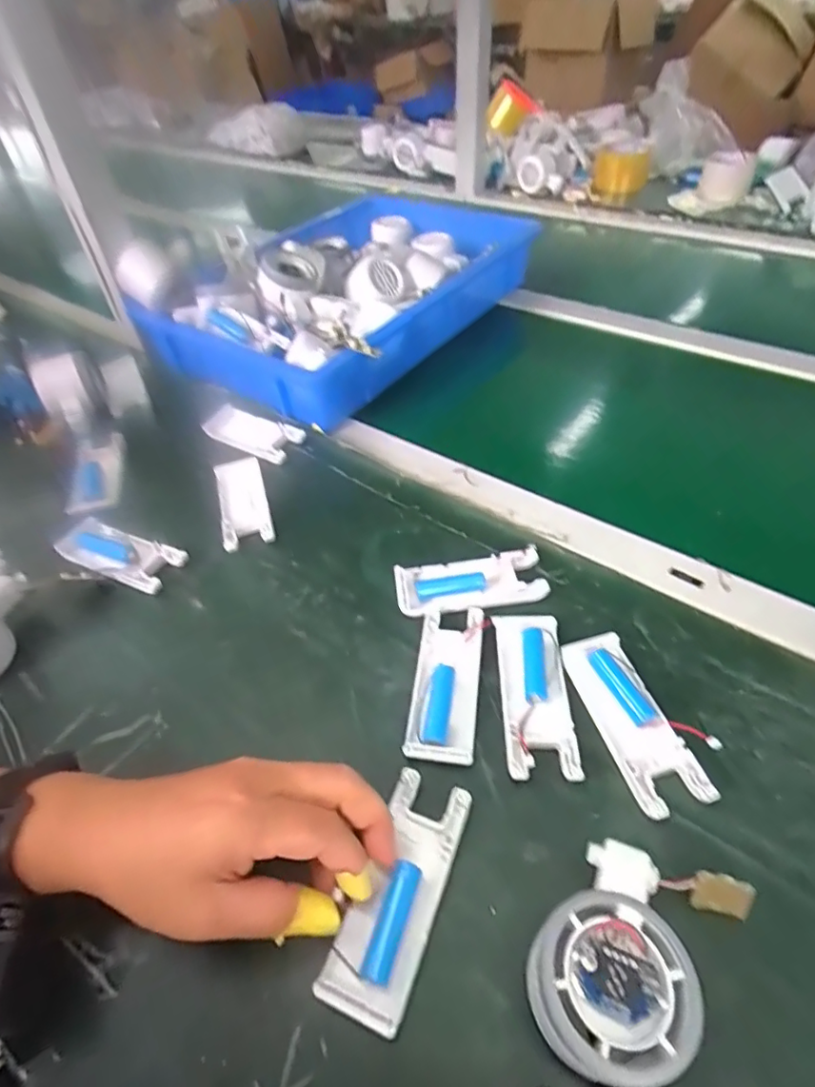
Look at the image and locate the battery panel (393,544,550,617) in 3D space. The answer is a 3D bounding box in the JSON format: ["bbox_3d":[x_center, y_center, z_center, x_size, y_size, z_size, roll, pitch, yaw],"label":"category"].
[{"bbox_3d":[0.045,0.029,0.401,0.107,0.012,0.043,-6,47,-1],"label":"battery panel"}]

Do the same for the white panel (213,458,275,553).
[{"bbox_3d":[-0.142,-0.035,0.469,0.039,0.018,0.098,-16,48,-10],"label":"white panel"}]

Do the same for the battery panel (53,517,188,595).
[{"bbox_3d":[-0.232,0.010,0.439,0.106,0.015,0.042,18,51,20],"label":"battery panel"}]

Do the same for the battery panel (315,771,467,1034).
[{"bbox_3d":[-0.003,0.170,0.269,0.040,0.013,0.105,16,49,19],"label":"battery panel"}]

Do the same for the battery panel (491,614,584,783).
[{"bbox_3d":[0.078,0.089,0.335,0.041,0.012,0.106,-2,47,3],"label":"battery panel"}]

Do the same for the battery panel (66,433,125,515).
[{"bbox_3d":[-0.291,-0.063,0.506,0.047,0.016,0.095,-14,48,-8],"label":"battery panel"}]

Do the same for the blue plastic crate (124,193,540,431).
[{"bbox_3d":[-0.071,-0.305,0.656,0.297,0.100,0.420,24,53,24],"label":"blue plastic crate"}]

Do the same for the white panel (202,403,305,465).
[{"bbox_3d":[-0.152,-0.105,0.525,0.100,0.022,0.039,18,51,20],"label":"white panel"}]

